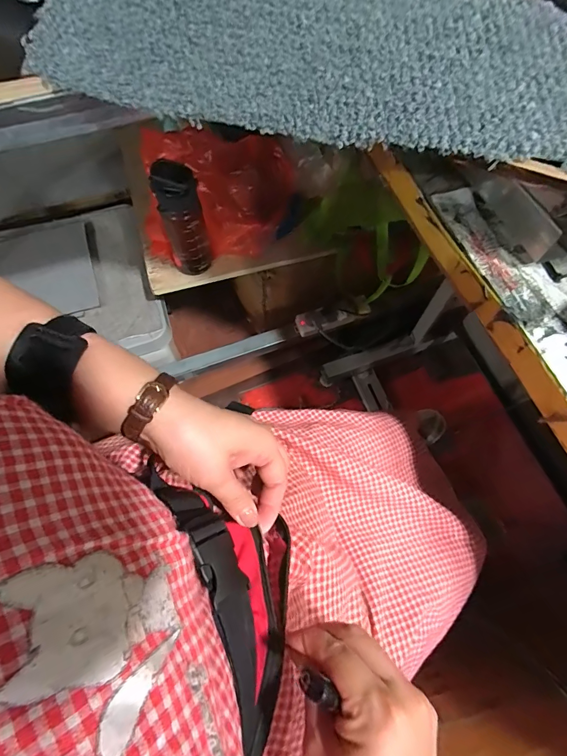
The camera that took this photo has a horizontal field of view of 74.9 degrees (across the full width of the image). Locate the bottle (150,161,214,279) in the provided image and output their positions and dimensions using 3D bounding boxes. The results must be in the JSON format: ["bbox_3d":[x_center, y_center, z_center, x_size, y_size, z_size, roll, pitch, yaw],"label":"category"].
[{"bbox_3d":[-0.185,-0.287,0.682,0.075,0.216,0.064,-19,68,-9],"label":"bottle"}]

